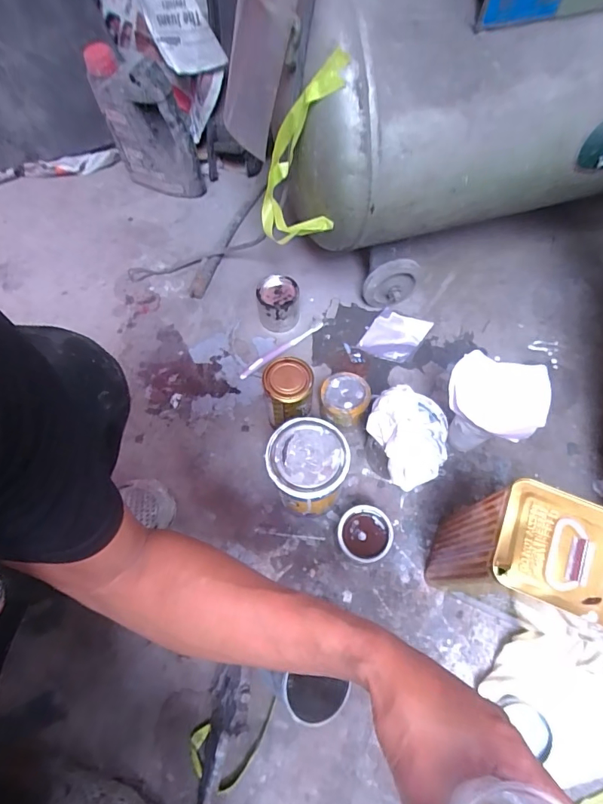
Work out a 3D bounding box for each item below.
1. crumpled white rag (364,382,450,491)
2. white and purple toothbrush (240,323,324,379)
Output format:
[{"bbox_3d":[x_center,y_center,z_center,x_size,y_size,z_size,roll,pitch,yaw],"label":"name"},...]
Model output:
[{"bbox_3d":[0.151,0.039,0.574,0.106,0.054,0.121,-24,67,-10],"label":"crumpled white rag"},{"bbox_3d":[-0.035,-0.097,0.779,0.181,0.010,0.018,-33,68,-14],"label":"white and purple toothbrush"}]

